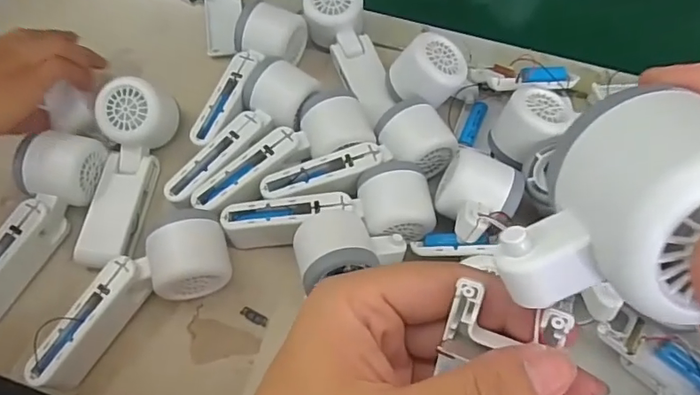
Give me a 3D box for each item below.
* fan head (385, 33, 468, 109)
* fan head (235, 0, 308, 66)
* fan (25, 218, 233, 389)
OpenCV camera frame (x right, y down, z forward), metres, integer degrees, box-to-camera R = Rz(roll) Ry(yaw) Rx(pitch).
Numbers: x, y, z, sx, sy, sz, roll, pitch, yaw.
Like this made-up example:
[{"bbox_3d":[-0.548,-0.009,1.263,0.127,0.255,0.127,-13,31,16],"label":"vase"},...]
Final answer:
[{"bbox_3d":[0.070,-0.114,0.472,0.060,0.052,0.059,-14,74,-31],"label":"fan head"},{"bbox_3d":[-0.078,-0.157,0.501,0.056,0.049,0.053,17,65,9],"label":"fan head"},{"bbox_3d":[-0.167,0.074,0.394,0.162,0.049,0.059,-31,67,-15],"label":"fan"}]

